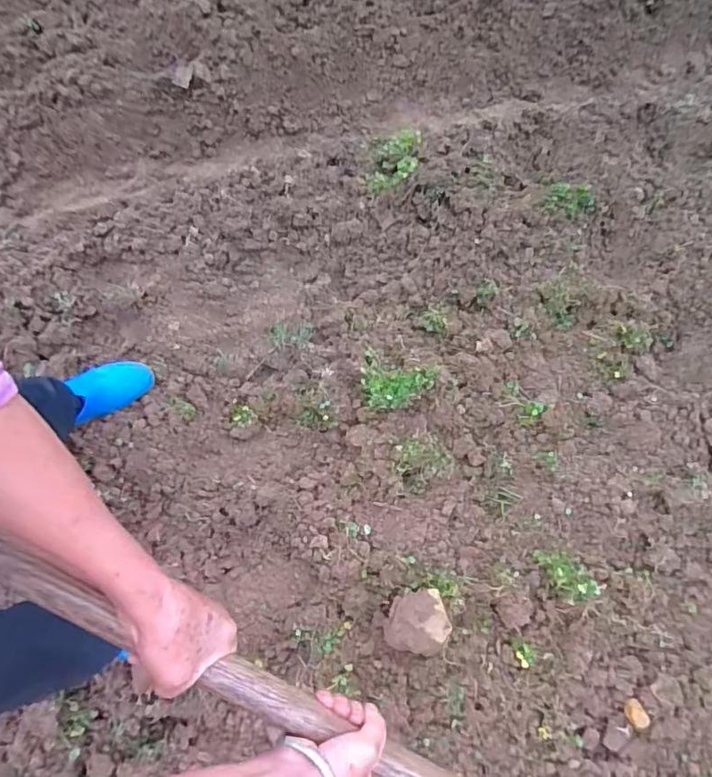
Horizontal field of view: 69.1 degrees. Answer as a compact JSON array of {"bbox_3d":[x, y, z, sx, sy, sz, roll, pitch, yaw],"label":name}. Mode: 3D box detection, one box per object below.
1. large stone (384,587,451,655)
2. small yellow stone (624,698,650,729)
[{"bbox_3d":[0.102,0.388,0.864,0.098,0.070,0.102,13,73,2],"label":"large stone"},{"bbox_3d":[0.455,0.529,0.839,0.033,0.013,0.039,-25,75,-9],"label":"small yellow stone"}]

